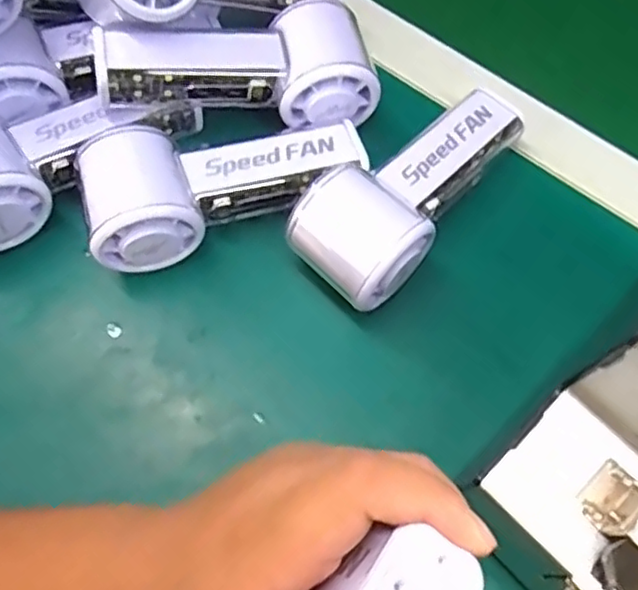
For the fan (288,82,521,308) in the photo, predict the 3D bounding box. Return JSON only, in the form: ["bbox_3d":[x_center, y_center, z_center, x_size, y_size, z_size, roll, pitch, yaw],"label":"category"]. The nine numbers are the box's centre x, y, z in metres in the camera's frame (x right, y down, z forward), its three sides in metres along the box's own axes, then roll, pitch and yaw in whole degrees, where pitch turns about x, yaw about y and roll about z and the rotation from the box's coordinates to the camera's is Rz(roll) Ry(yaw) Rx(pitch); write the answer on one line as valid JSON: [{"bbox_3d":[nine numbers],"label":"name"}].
[{"bbox_3d":[0.055,-0.059,0.360,0.156,0.055,0.061,-42,74,-17],"label":"fan"}]

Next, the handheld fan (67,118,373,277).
[{"bbox_3d":[-0.049,-0.062,0.359,0.155,0.060,0.062,-15,69,-8],"label":"handheld fan"}]

